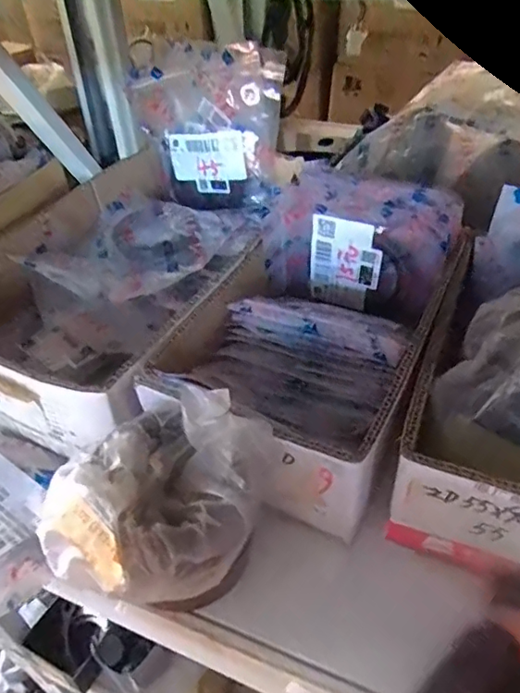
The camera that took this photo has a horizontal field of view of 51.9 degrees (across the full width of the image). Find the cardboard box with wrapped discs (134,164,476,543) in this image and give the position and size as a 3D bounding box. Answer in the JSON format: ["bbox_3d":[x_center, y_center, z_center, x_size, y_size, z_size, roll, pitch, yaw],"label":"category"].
[{"bbox_3d":[0.045,-0.024,0.392,0.156,0.117,0.252,17,46,21],"label":"cardboard box with wrapped discs"}]

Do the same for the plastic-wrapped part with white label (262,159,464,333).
[{"bbox_3d":[0.086,-0.086,0.457,0.148,0.095,0.081,16,45,20],"label":"plastic-wrapped part with white label"}]

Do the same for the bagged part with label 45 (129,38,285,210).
[{"bbox_3d":[-0.049,-0.217,0.552,0.160,0.162,0.034,3,41,19],"label":"bagged part with label 45"}]

